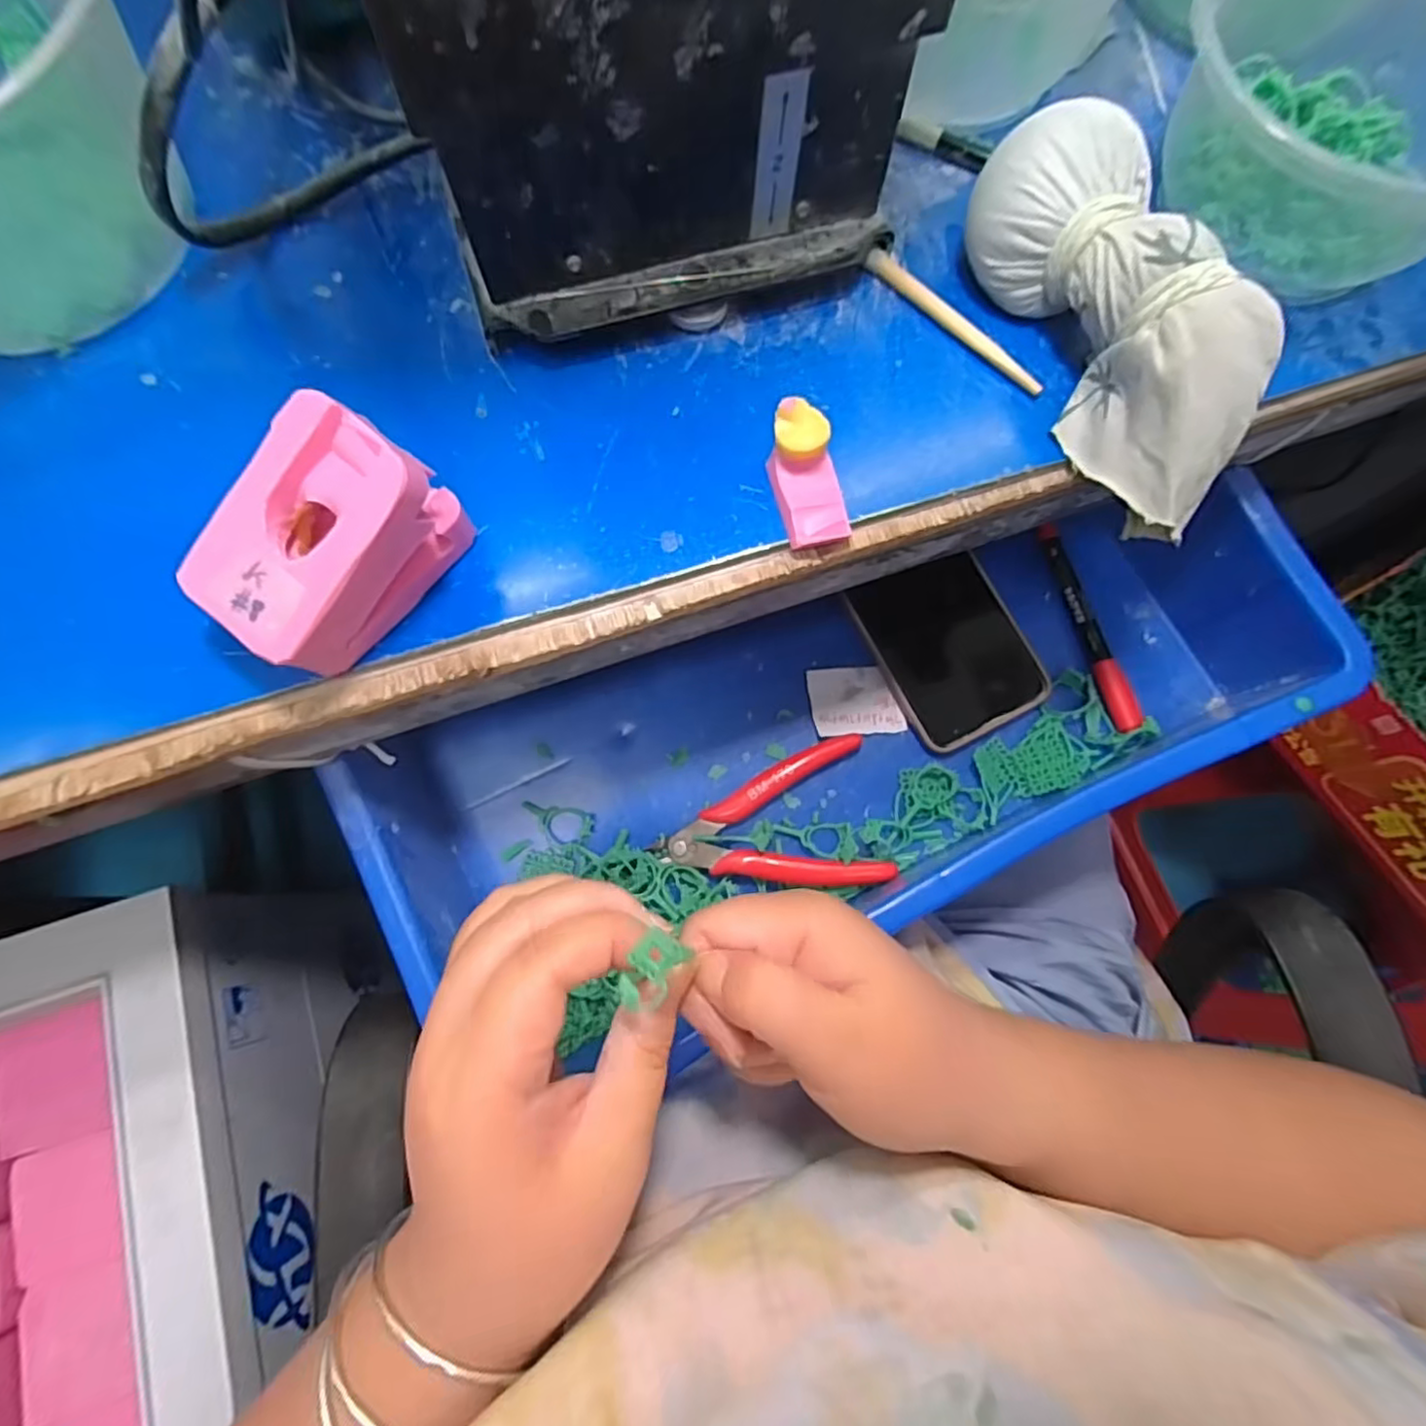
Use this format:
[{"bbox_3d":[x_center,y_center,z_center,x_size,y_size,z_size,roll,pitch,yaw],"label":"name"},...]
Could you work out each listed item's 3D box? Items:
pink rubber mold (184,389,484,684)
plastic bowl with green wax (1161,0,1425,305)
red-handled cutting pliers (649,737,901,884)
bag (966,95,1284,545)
[{"bbox_3d":[-0.117,-0.051,0.203,0.046,0.051,0.072,40,78,9],"label":"pink rubber mold"},{"bbox_3d":[0.225,-0.216,0.240,0.133,0.061,0.122,0,76,-1],"label":"plastic bowl with green wax"},{"bbox_3d":[0.029,0.061,0.340,0.113,0.011,0.074,-14,75,-5],"label":"red-handled cutting pliers"},{"bbox_3d":[0.139,-0.137,0.228,0.053,0.049,0.144,-23,77,-6],"label":"bag"}]

